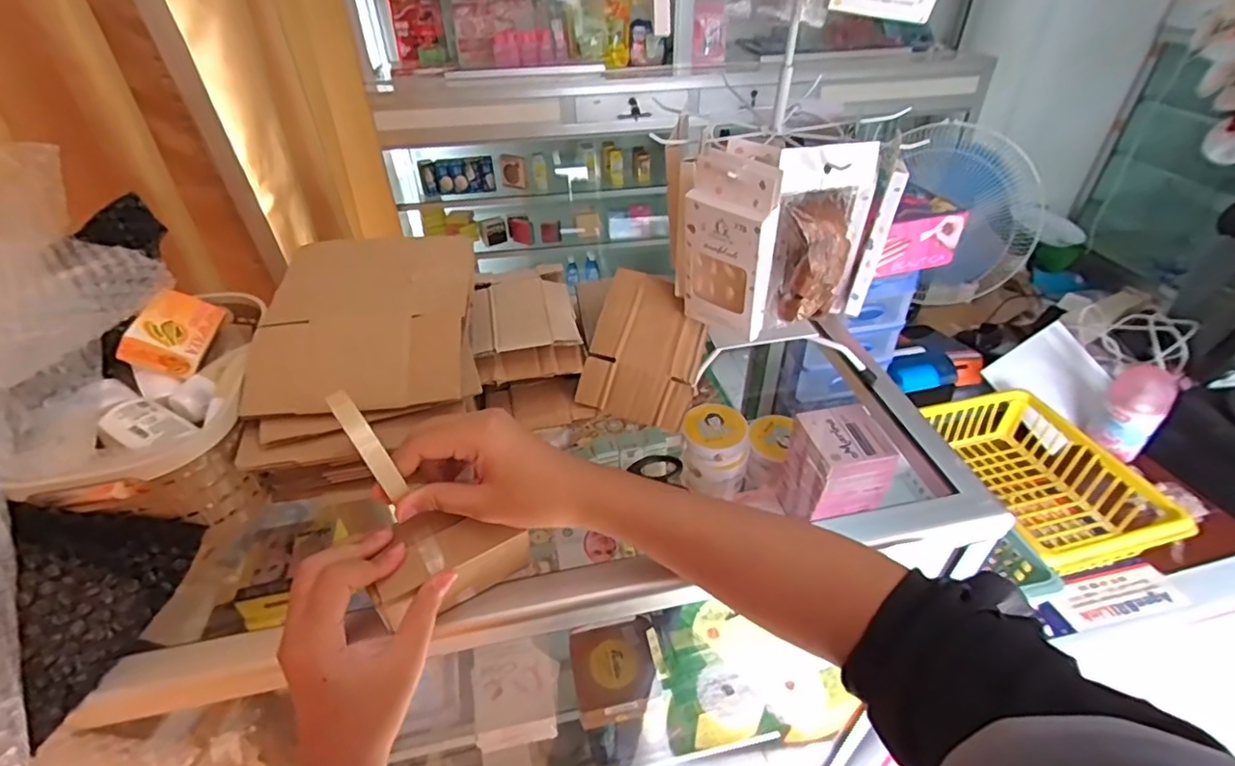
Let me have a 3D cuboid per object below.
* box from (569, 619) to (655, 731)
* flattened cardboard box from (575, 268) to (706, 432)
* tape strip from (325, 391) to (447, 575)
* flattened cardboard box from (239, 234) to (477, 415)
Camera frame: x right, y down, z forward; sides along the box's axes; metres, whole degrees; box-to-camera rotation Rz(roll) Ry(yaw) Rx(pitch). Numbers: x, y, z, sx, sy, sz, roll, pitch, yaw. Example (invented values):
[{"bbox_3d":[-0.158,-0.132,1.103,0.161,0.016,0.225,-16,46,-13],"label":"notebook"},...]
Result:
[{"bbox_3d":[-0.002,0.280,0.573,0.078,0.036,0.082,-7,39,-7],"label":"box"},{"bbox_3d":[0.027,-0.035,0.539,0.095,0.022,0.138,15,77,2],"label":"flattened cardboard box"},{"bbox_3d":[-0.143,0.062,0.368,0.016,0.124,0.032,-34,17,-34],"label":"tape strip"},{"bbox_3d":[-0.204,-0.058,0.483,0.157,0.022,0.174,-3,60,-5],"label":"flattened cardboard box"}]

